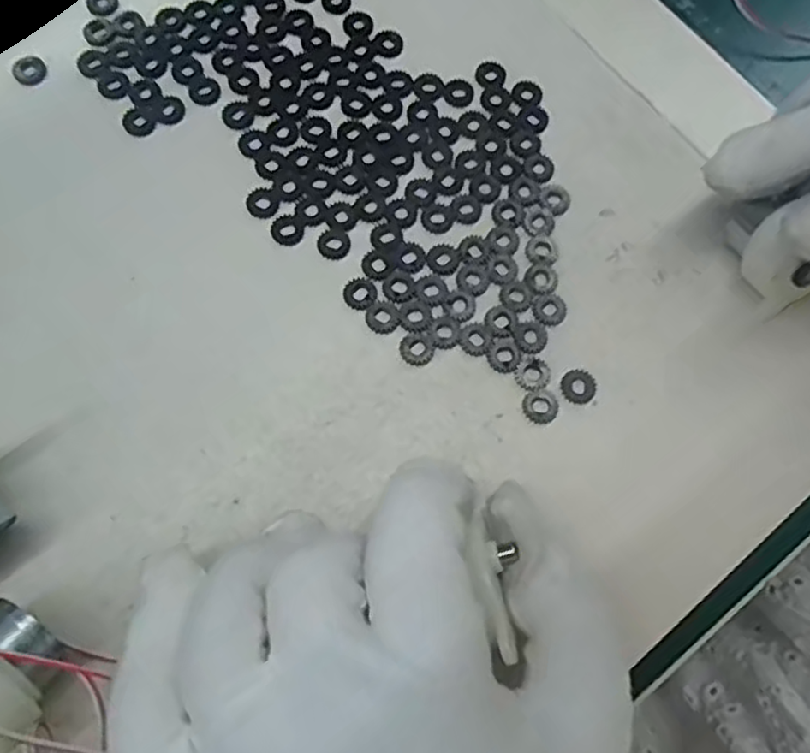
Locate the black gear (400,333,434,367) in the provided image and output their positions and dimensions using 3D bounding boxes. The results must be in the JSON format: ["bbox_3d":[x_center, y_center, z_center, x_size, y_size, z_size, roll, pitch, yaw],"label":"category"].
[{"bbox_3d":[0.004,-0.009,0.209,0.010,0.004,0.010,1,74,-2],"label":"black gear"}]

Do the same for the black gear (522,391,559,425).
[{"bbox_3d":[0.041,0.009,0.205,0.011,0.004,0.011,1,74,-2],"label":"black gear"}]

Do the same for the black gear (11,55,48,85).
[{"bbox_3d":[-0.128,-0.105,0.231,0.010,0.004,0.009,-38,79,-12],"label":"black gear"}]

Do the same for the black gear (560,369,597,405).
[{"bbox_3d":[0.053,0.003,0.207,0.011,0.004,0.011,1,74,-2],"label":"black gear"}]

